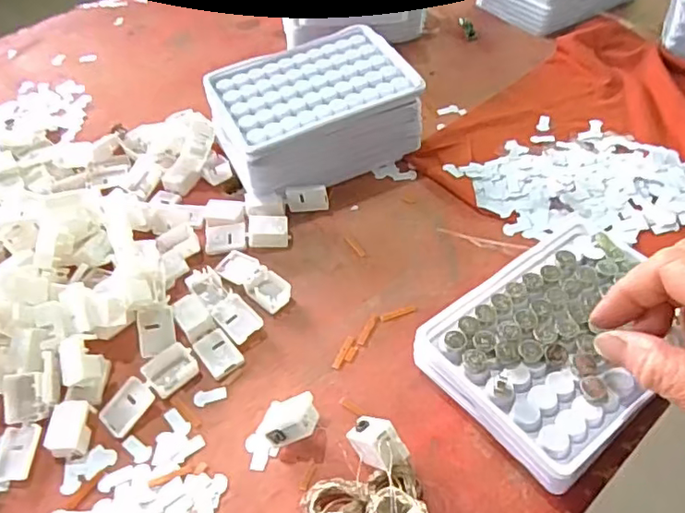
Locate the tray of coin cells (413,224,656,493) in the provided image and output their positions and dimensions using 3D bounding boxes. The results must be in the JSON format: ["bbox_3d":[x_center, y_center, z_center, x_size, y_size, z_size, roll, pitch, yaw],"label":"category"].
[{"bbox_3d":[0.113,0.044,0.296,0.127,0.030,0.095,-32,52,-21],"label":"tray of coin cells"}]

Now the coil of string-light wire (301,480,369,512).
[{"bbox_3d":[-0.003,0.114,0.258,0.030,0.013,0.026,-14,48,-7],"label":"coil of string-light wire"}]

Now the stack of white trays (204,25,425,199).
[{"bbox_3d":[-0.021,-0.100,0.416,0.134,0.064,0.098,-19,48,-11],"label":"stack of white trays"}]

